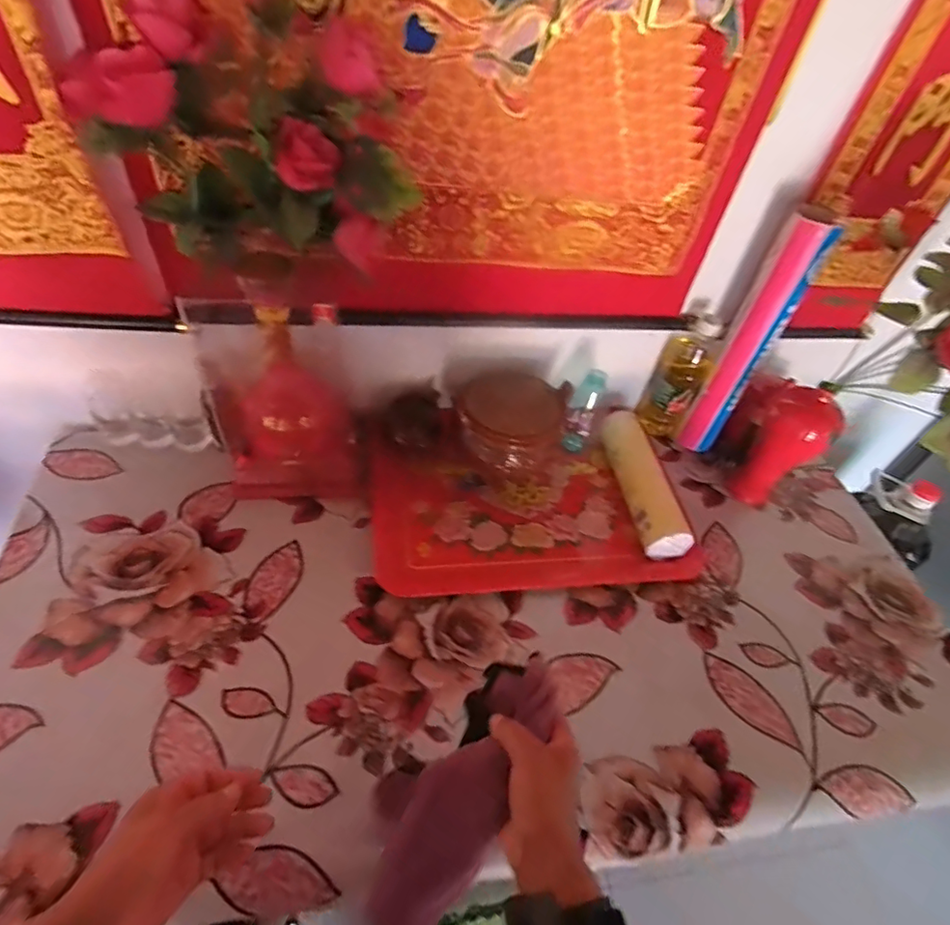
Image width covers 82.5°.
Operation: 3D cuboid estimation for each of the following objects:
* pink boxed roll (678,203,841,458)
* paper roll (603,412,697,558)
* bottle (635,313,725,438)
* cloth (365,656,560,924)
[{"bbox_3d":[0.383,-0.161,0.766,0.064,0.359,0.066,30,51,19],"label":"pink boxed roll"},{"bbox_3d":[0.241,0.030,0.791,0.062,0.074,0.230,-1,48,-8],"label":"paper roll"},{"bbox_3d":[0.313,-0.131,0.837,0.066,0.202,0.062,1,48,-6],"label":"bottle"},{"bbox_3d":[-0.008,0.262,0.422,0.063,0.066,0.229,29,74,19],"label":"cloth"}]

